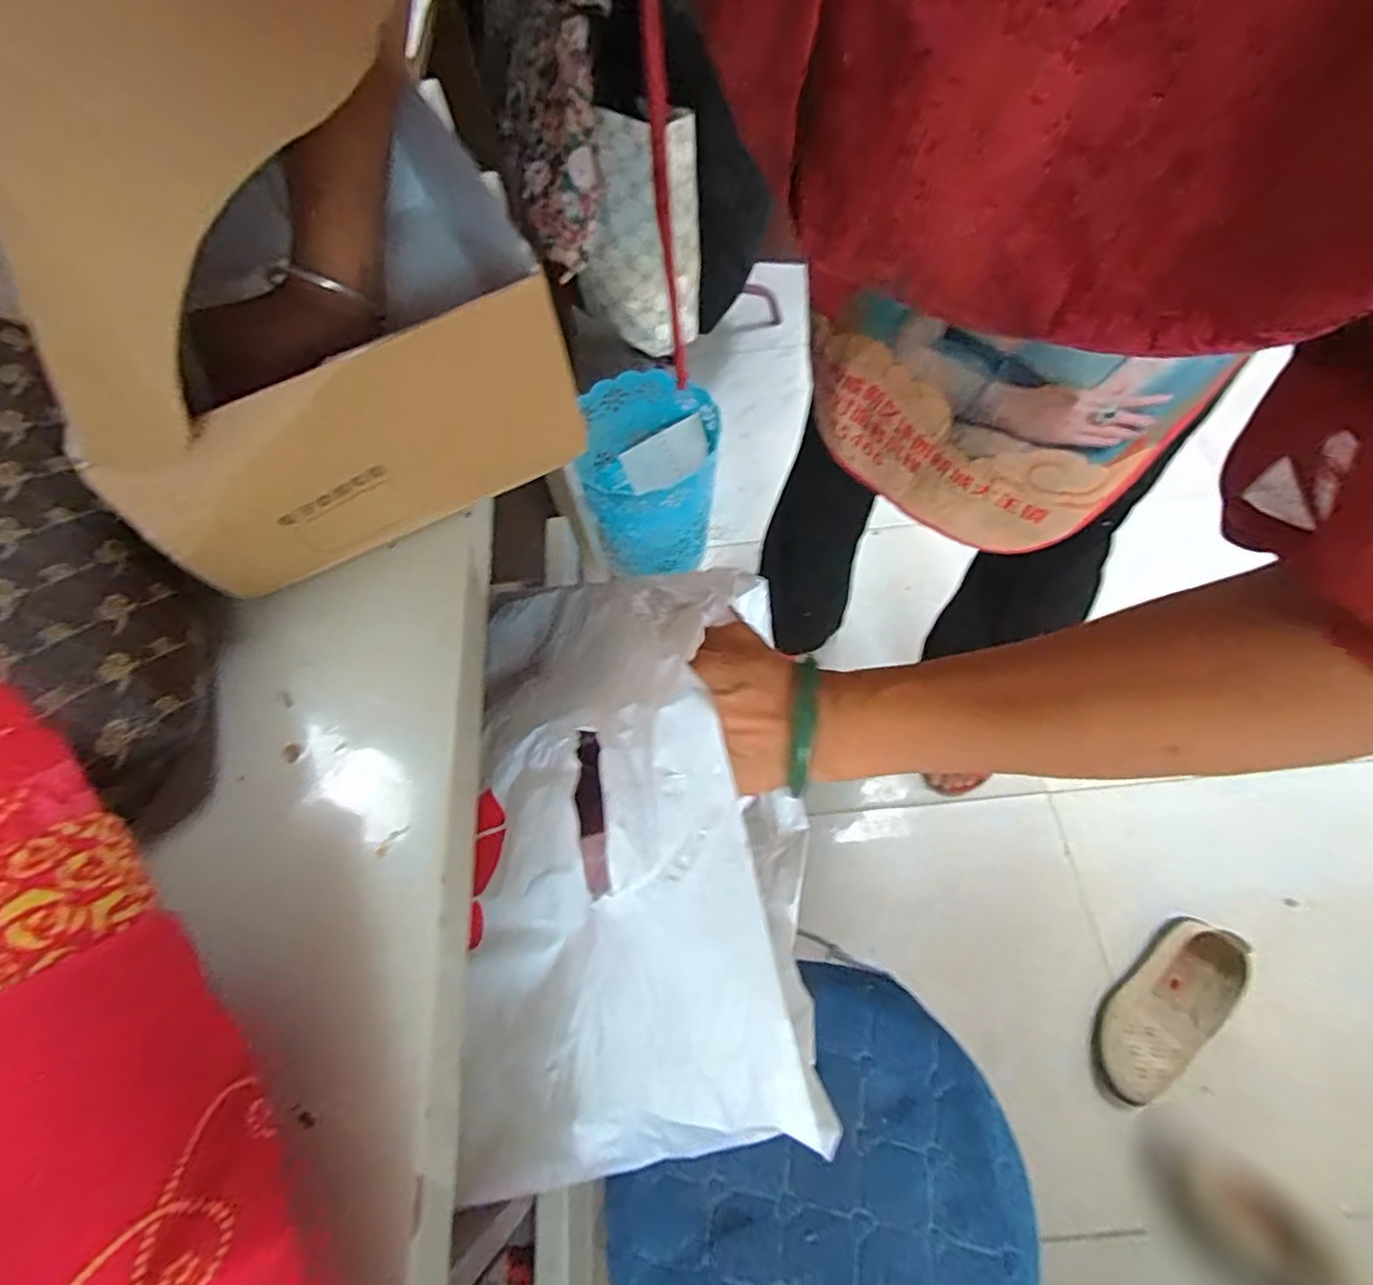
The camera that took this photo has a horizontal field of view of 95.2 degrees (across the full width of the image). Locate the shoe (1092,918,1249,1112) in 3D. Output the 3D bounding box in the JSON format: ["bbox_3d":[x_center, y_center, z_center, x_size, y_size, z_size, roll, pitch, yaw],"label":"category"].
[{"bbox_3d":[0.604,0.466,0.803,0.092,0.091,0.262,39,72,20],"label":"shoe"}]

